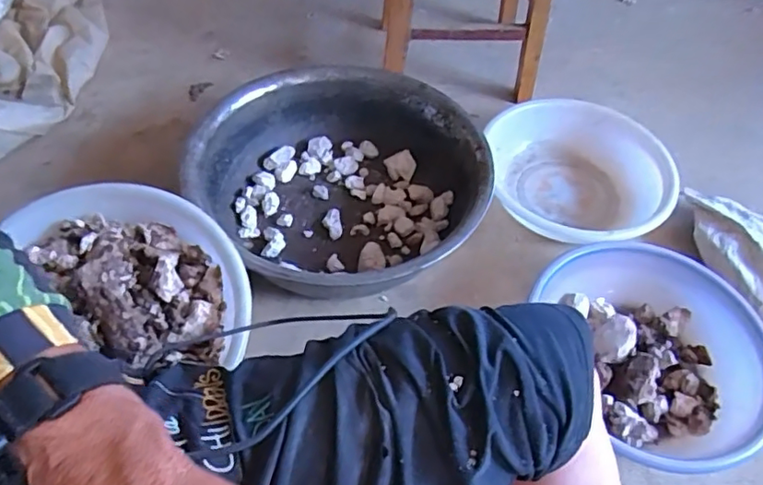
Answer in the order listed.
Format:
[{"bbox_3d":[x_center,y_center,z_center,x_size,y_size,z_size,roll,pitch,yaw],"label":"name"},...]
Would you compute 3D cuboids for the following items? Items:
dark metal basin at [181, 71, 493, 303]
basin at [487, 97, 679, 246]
[{"bbox_3d":[-0.055,-0.095,0.923,0.440,0.144,0.410,0,53,-1],"label":"dark metal basin"},{"bbox_3d":[0.325,-0.115,0.982,0.293,0.088,0.303,0,53,-1],"label":"basin"}]

